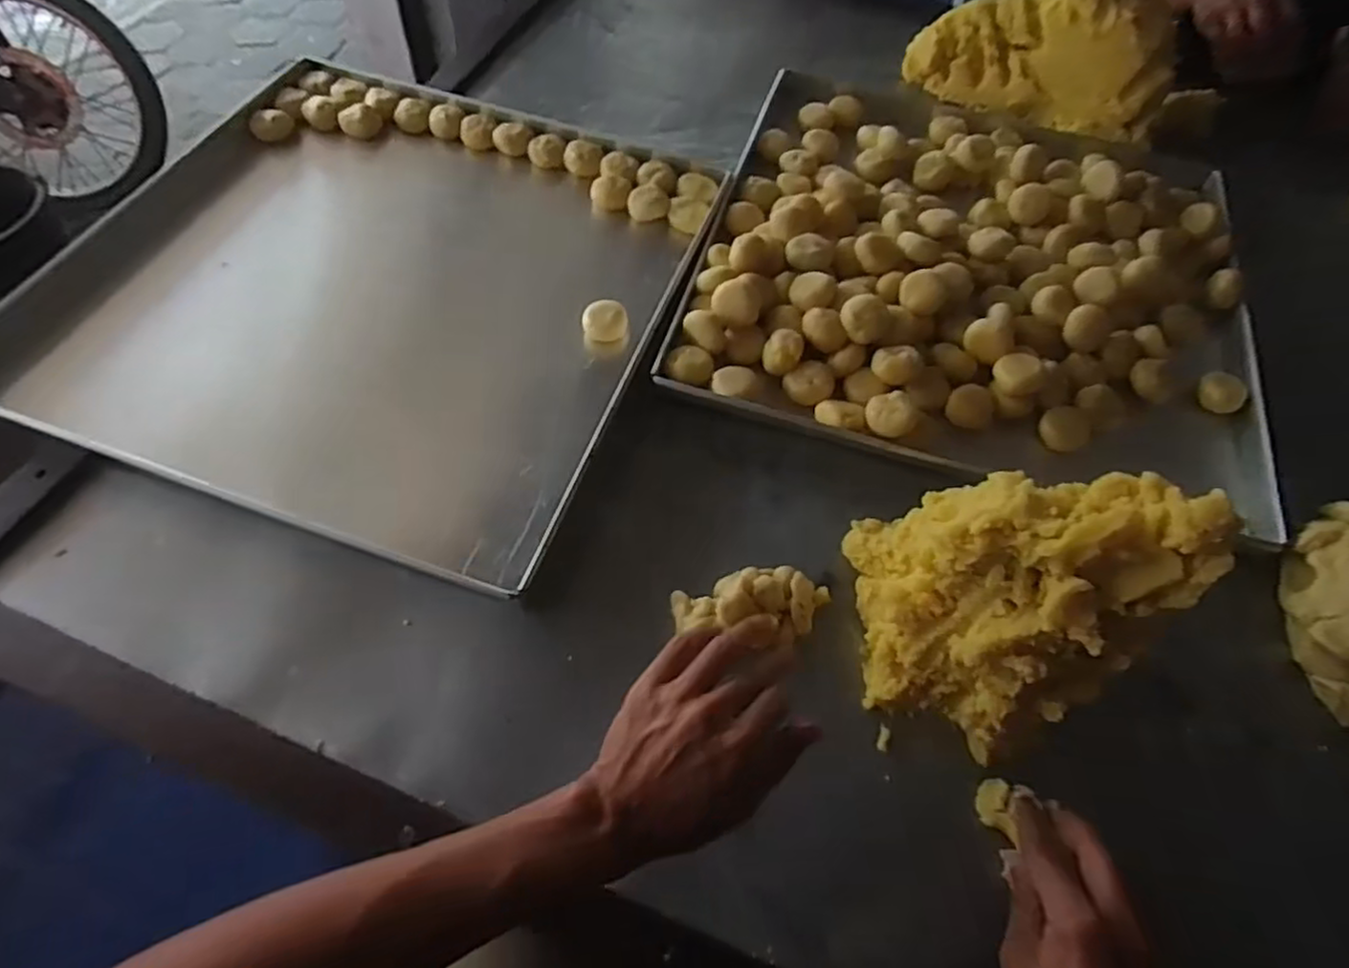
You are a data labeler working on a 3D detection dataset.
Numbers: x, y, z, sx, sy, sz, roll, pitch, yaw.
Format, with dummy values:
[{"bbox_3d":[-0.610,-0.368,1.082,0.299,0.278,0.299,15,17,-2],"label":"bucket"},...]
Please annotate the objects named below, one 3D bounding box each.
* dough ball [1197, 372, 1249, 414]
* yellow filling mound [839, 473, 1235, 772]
[{"bbox_3d":[0.502,-0.084,0.655,0.034,0.029,0.038,-38,68,-23],"label":"dough ball"},{"bbox_3d":[0.202,0.069,0.449,0.177,0.165,0.144,26,61,11],"label":"yellow filling mound"}]

